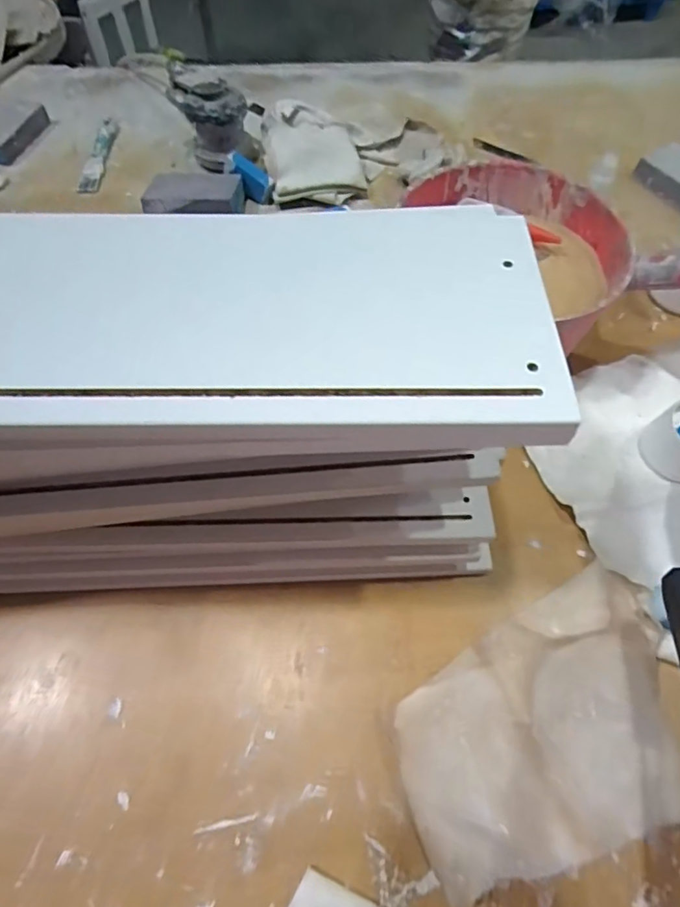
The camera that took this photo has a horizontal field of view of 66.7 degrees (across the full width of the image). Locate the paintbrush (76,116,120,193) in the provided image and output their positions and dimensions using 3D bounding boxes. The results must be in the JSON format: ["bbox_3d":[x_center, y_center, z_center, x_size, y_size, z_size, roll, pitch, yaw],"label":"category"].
[{"bbox_3d":[-0.310,-0.388,0.664,0.024,0.017,0.141,2,60,1],"label":"paintbrush"}]

